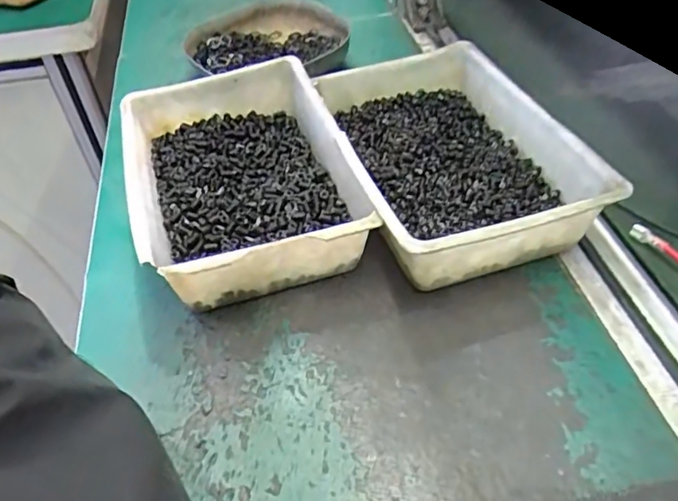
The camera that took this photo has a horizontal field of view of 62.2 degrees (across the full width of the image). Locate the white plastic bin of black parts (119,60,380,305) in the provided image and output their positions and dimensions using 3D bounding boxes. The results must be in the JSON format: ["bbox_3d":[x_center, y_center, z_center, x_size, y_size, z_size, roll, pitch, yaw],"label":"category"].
[{"bbox_3d":[-0.068,-0.050,0.387,0.138,0.055,0.196,-14,47,-7],"label":"white plastic bin of black parts"}]

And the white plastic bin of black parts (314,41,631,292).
[{"bbox_3d":[0.073,-0.062,0.380,0.134,0.058,0.197,-14,47,-7],"label":"white plastic bin of black parts"}]

